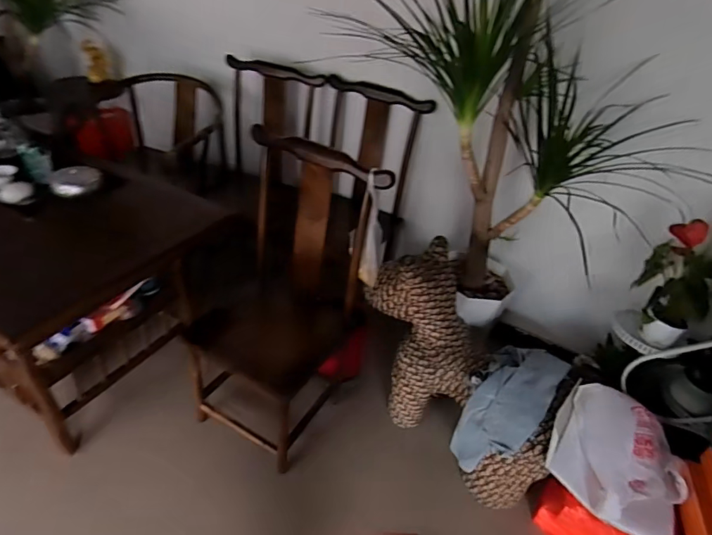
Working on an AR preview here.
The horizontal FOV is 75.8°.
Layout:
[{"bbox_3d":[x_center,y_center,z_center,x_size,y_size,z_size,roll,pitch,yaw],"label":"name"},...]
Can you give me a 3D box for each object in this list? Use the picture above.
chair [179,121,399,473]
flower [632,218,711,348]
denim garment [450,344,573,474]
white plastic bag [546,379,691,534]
[{"bbox_3d":[-0.274,0.113,1.489,0.472,0.960,0.450,28,41,25],"label":"chair"},{"bbox_3d":[1.059,0.049,1.448,0.215,0.384,0.210,6,37,-3],"label":"flower"},{"bbox_3d":[0.503,0.456,1.510,0.216,0.338,0.349,28,41,24],"label":"denim garment"},{"bbox_3d":[0.795,0.560,1.368,0.379,0.290,0.337,25,40,21],"label":"white plastic bag"}]

